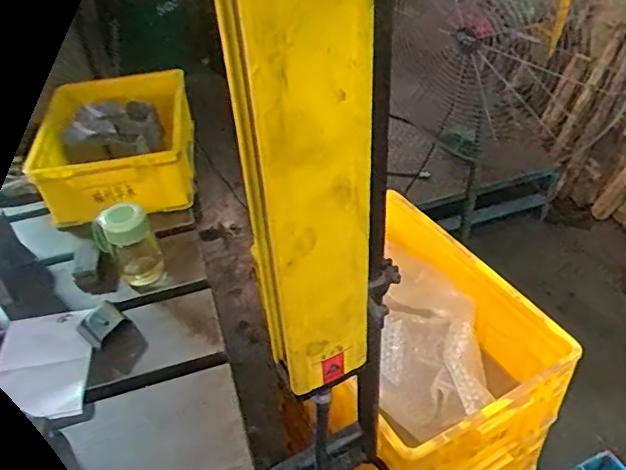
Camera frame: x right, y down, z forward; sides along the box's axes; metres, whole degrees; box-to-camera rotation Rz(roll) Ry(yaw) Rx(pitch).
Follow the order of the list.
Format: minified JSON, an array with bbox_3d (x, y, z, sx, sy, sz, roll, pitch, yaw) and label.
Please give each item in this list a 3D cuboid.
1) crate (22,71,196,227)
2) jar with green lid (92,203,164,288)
[{"bbox_3d":[-0.370,-0.177,1.079,0.267,0.129,0.345,-10,41,-5],"label":"crate"},{"bbox_3d":[-0.284,0.012,0.865,0.083,0.128,0.078,-21,43,-18],"label":"jar with green lid"}]

